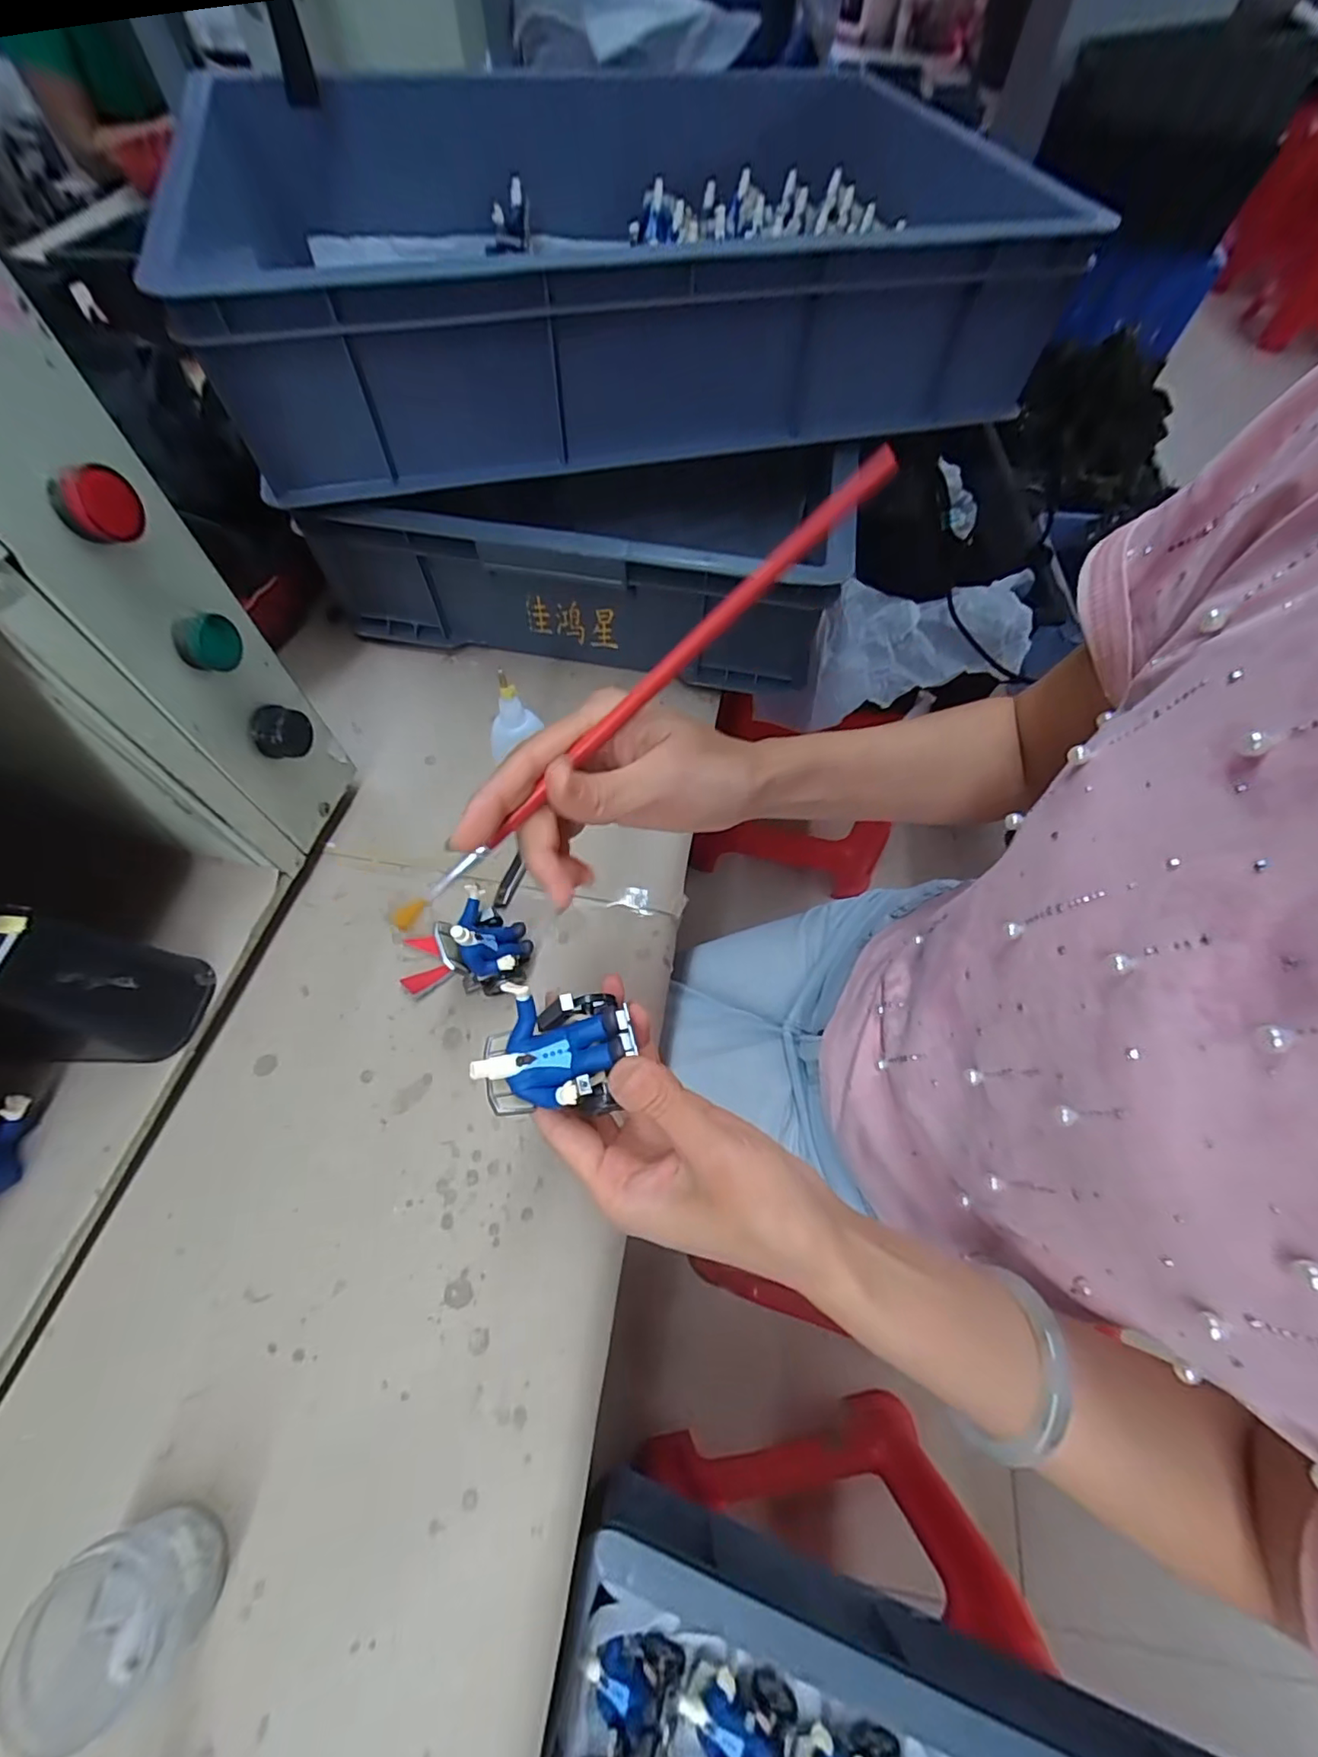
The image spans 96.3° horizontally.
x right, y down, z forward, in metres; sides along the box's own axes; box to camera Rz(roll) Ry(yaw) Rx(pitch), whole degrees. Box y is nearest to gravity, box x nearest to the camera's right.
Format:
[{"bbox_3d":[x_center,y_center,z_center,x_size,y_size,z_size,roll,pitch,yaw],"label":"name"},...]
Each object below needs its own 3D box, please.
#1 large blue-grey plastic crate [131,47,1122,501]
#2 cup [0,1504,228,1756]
[{"bbox_3d":[-0.041,-0.511,0.476,0.563,0.111,0.450,-16,63,-10],"label":"large blue-grey plastic crate"},{"bbox_3d":[-0.210,0.289,0.232,0.046,0.049,0.051,-35,67,-16],"label":"cup"}]

